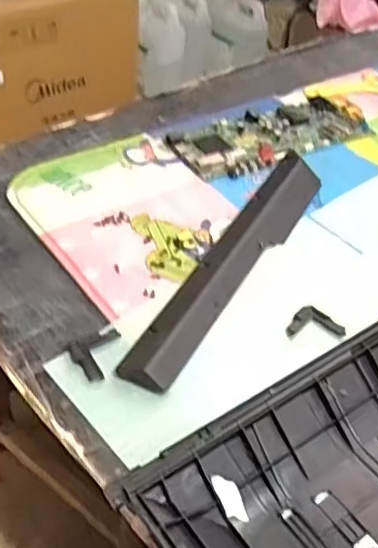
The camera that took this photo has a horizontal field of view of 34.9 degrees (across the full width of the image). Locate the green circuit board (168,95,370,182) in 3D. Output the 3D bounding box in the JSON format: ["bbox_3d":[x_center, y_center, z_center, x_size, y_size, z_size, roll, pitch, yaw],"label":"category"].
[{"bbox_3d":[0.110,-0.185,0.795,0.277,0.015,0.102,-22,51,-26],"label":"green circuit board"}]

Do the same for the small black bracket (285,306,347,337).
[{"bbox_3d":[0.117,0.044,0.563,0.053,0.010,0.030,5,44,-2],"label":"small black bracket"}]

